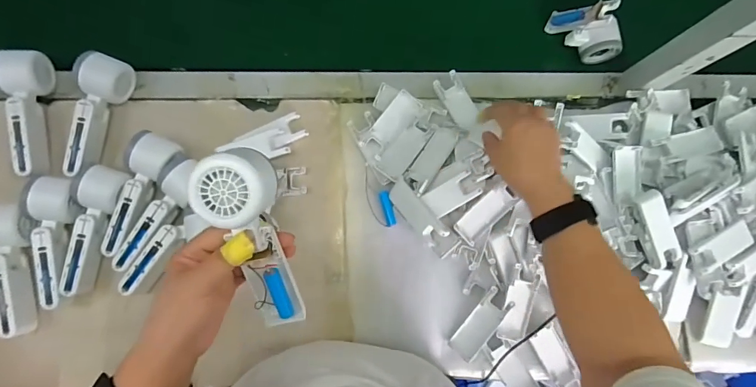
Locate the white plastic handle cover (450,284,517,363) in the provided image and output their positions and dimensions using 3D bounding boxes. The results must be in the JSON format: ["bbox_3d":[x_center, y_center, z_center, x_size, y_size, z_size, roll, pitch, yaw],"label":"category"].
[{"bbox_3d":[0.146,0.185,0.587,0.038,0.011,0.104,37,94,19],"label":"white plastic handle cover"}]

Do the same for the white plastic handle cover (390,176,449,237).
[{"bbox_3d":[0.057,0.027,0.585,0.102,0.015,0.041,48,124,21],"label":"white plastic handle cover"}]

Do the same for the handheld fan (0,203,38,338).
[{"bbox_3d":[-0.468,0.097,0.533,0.052,0.055,0.164,-10,82,-7],"label":"handheld fan"}]

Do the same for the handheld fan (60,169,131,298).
[{"bbox_3d":[-0.380,0.048,0.549,0.057,0.053,0.170,18,80,-2],"label":"handheld fan"}]

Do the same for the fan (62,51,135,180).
[{"bbox_3d":[-0.386,-0.104,0.565,0.057,0.062,0.166,18,80,-2],"label":"fan"}]

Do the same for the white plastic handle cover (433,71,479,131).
[{"bbox_3d":[0.121,-0.139,0.628,0.038,0.013,0.086,-31,85,-9],"label":"white plastic handle cover"}]

